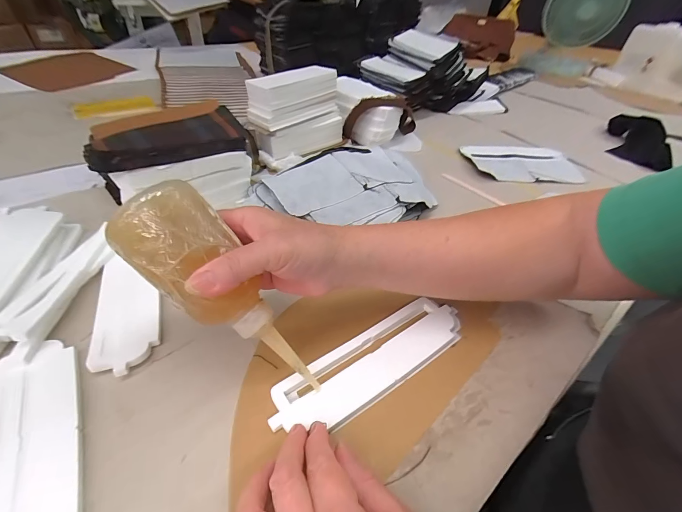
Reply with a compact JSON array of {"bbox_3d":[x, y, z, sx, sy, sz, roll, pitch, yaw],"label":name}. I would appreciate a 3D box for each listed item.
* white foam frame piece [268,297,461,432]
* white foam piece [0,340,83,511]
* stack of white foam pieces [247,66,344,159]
[{"bbox_3d":[0.031,0.086,0.285,0.191,0.016,0.054,-22,48,-27],"label":"white foam frame piece"},{"bbox_3d":[-0.205,0.131,0.217,0.054,0.009,0.179,-19,46,-24],"label":"white foam piece"},{"bbox_3d":[-0.074,-0.237,0.550,0.068,0.114,0.166,34,50,27],"label":"stack of white foam pieces"}]

